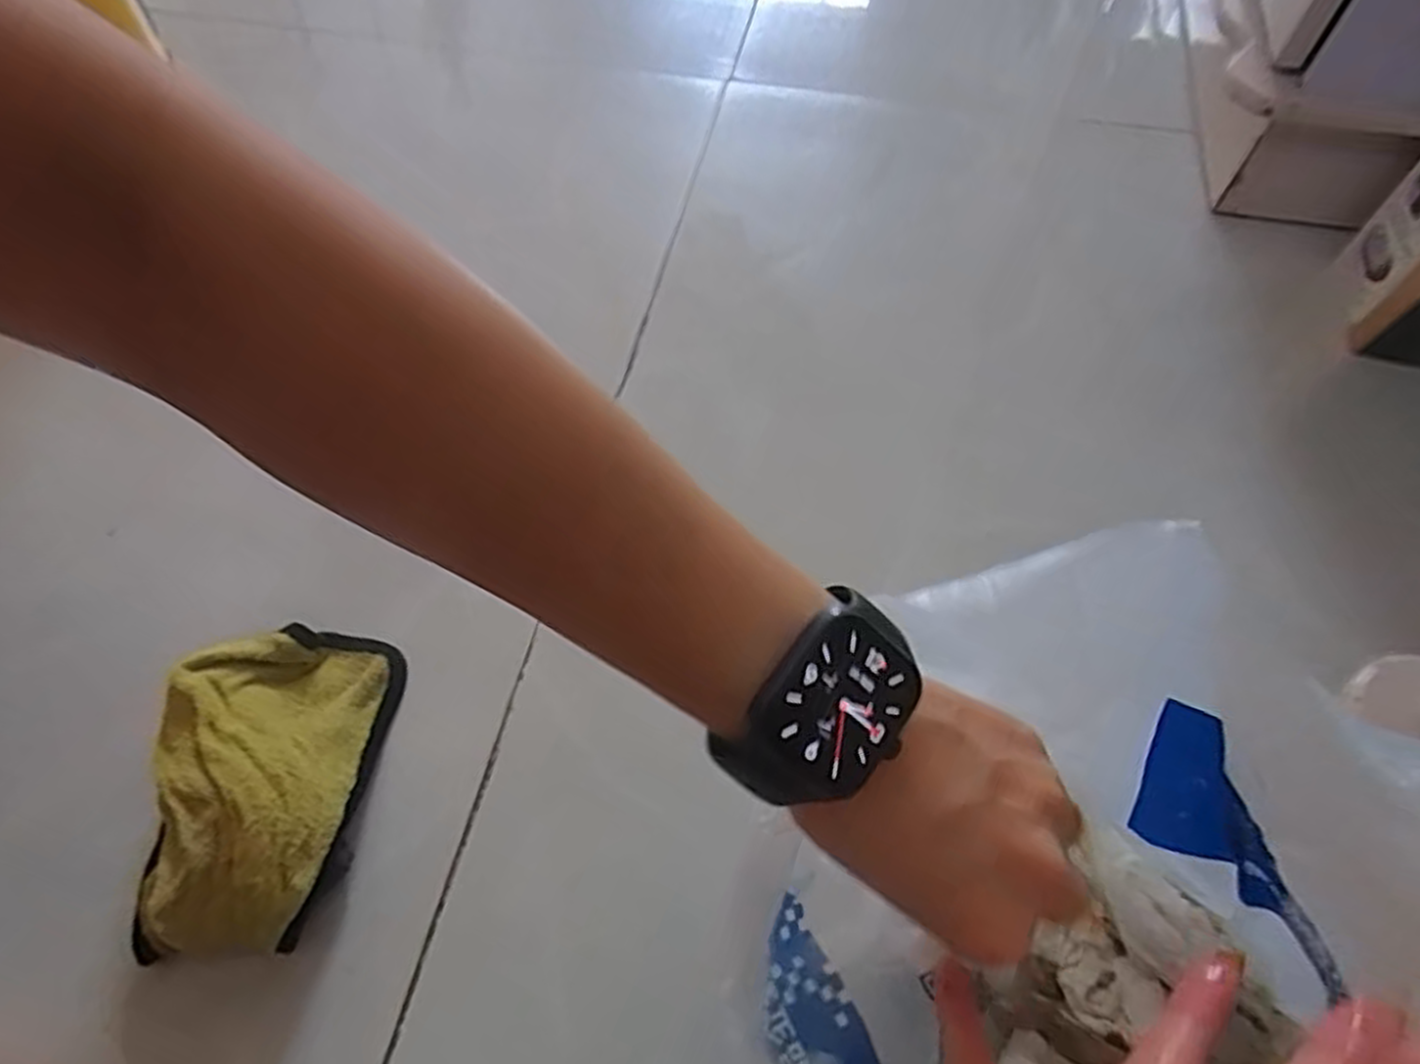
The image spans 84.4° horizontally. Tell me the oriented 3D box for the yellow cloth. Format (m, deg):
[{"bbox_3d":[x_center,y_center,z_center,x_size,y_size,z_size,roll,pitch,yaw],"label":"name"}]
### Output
[{"bbox_3d":[-0.216,0.119,0.382,0.087,0.057,0.152,2,61,2],"label":"yellow cloth"}]

